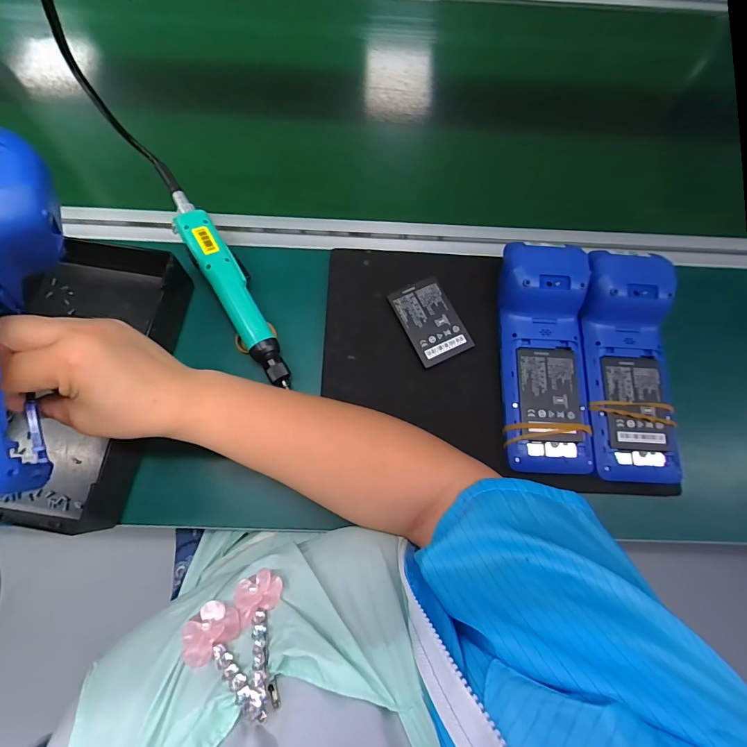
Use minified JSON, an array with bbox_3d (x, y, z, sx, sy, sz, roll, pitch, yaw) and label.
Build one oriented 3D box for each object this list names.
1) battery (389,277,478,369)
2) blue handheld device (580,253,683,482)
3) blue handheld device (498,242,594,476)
[{"bbox_3d":[0.058,-0.053,0.411,0.055,0.011,0.087,-24,75,-9],"label":"battery"},{"bbox_3d":[0.244,-0.007,0.384,0.081,0.041,0.217,-2,87,-3],"label":"blue handheld device"},{"bbox_3d":[0.166,-0.018,0.377,0.079,0.046,0.213,2,73,-2],"label":"blue handheld device"}]

